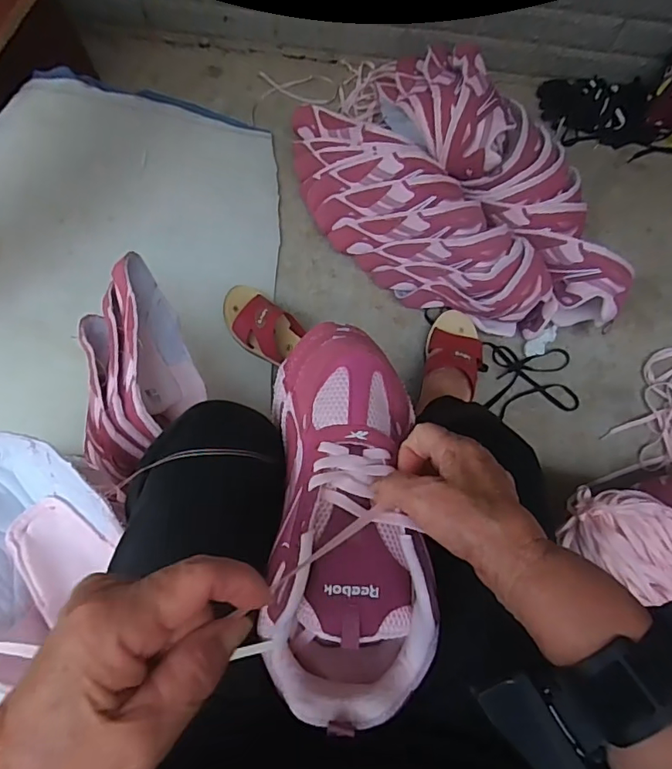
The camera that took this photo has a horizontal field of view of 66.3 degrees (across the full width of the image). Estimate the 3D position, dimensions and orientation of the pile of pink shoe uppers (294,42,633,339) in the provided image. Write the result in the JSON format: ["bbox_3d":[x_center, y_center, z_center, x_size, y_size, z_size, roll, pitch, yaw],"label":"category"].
[{"bbox_3d":[0.184,-0.306,0.819,0.333,0.183,0.607,-40,78,-13],"label":"pile of pink shoe uppers"}]

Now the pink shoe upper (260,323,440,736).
[{"bbox_3d":[0.008,0.079,0.355,0.100,0.076,0.258,1,70,-1],"label":"pink shoe upper"}]

